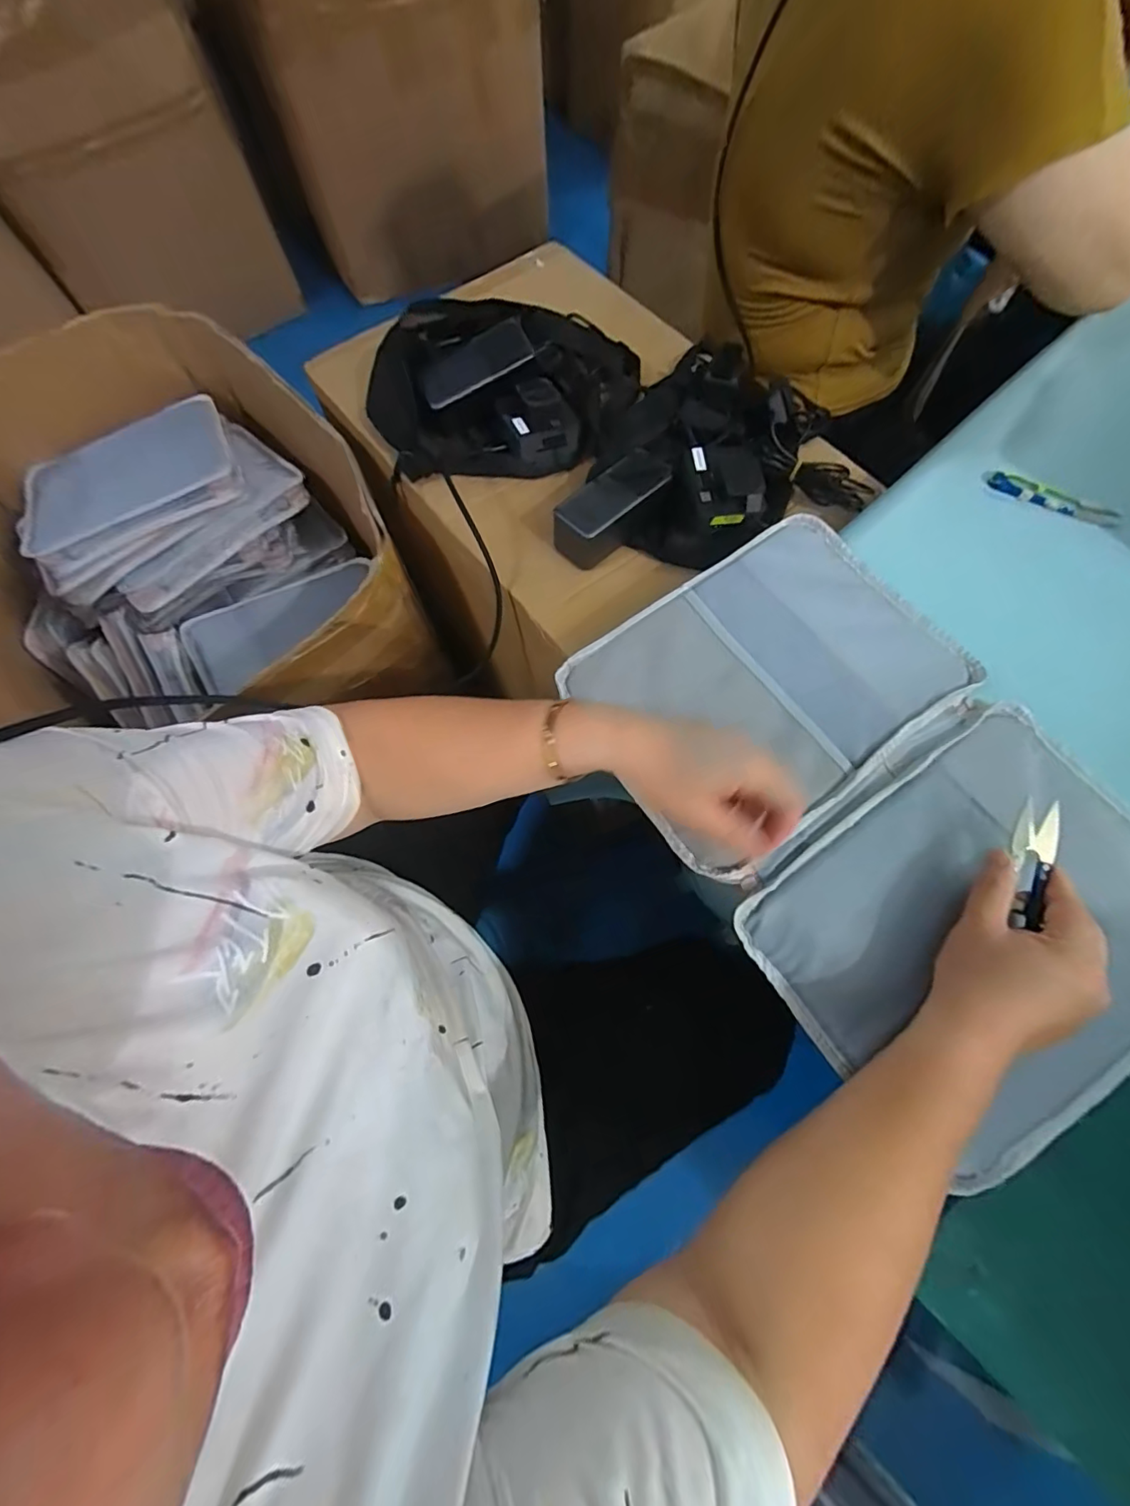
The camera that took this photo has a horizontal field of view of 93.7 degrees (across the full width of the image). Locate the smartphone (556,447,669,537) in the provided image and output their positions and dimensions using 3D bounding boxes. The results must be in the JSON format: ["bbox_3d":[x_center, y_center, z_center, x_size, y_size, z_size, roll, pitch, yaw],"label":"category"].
[{"bbox_3d":[0.048,-0.263,0.534,0.124,0.011,0.054,-41,71,-13],"label":"smartphone"}]

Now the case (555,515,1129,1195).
[{"bbox_3d":[0.230,0.029,0.408,0.285,0.032,0.447,-33,73,-10],"label":"case"}]

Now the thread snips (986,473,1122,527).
[{"bbox_3d":[0.477,-0.249,0.522,0.125,0.018,0.022,21,72,9],"label":"thread snips"}]

